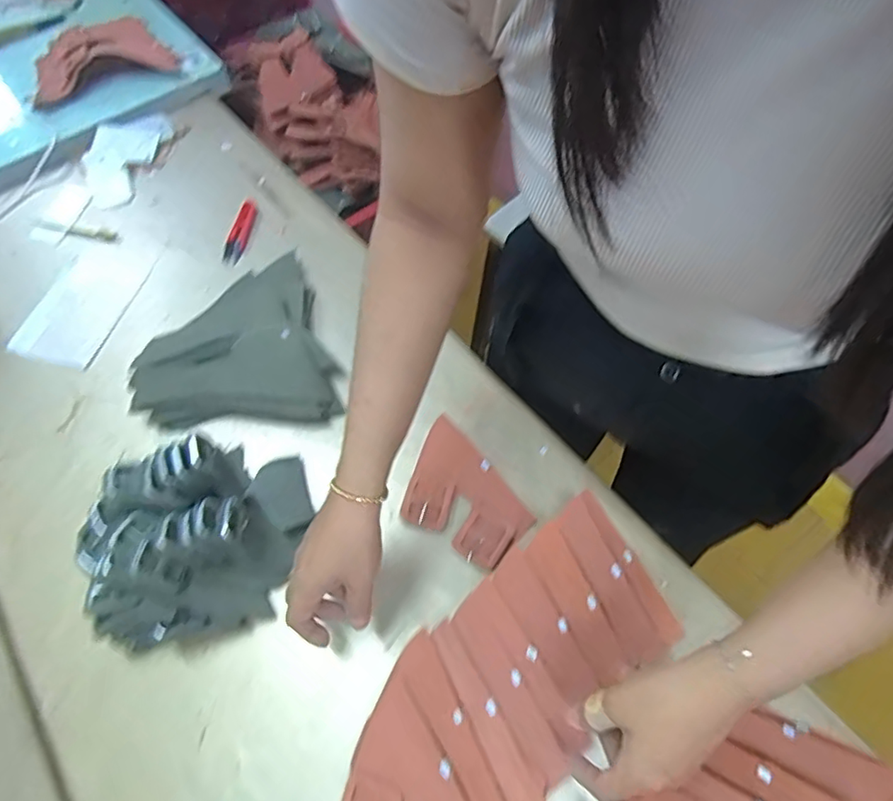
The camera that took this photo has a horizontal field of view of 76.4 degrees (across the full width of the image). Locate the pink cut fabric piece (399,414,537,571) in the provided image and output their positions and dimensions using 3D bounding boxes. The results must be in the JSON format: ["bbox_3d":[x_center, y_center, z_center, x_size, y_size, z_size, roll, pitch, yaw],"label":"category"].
[{"bbox_3d":[0.011,0.093,0.558,0.096,0.005,0.140,-40,68,-18],"label":"pink cut fabric piece"}]

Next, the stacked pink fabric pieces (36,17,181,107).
[{"bbox_3d":[-0.561,-0.547,0.907,0.220,0.051,0.161,-32,65,-14],"label":"stacked pink fabric pieces"}]

